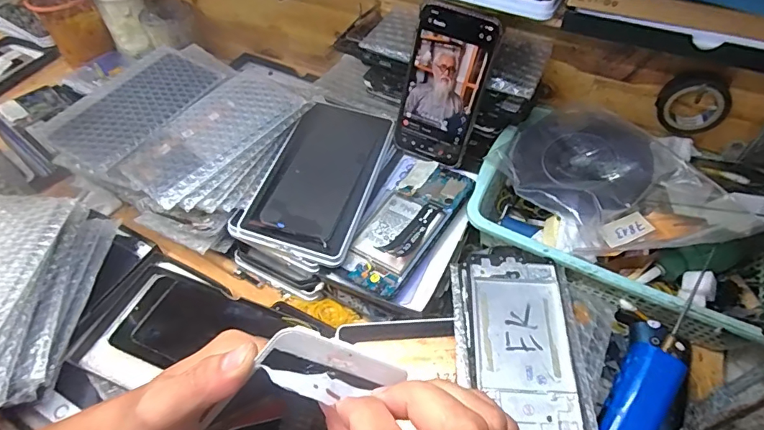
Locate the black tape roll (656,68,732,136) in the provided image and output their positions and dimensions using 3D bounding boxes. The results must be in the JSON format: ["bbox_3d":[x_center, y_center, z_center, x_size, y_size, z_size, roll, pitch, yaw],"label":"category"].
[{"bbox_3d":[0.288,-0.103,0.430,0.056,0.061,0.026,16,54,14],"label":"black tape roll"}]

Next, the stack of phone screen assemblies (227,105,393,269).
[{"bbox_3d":[-0.063,-0.042,0.462,0.110,0.019,0.183,16,58,8],"label":"stack of phone screen assemblies"}]

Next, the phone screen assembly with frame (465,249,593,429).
[{"bbox_3d":[0.105,0.099,0.336,0.075,0.010,0.159,1,55,1],"label":"phone screen assembly with frame"}]

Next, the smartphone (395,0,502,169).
[{"bbox_3d":[0.059,-0.120,0.447,0.072,0.151,0.007,22,39,12],"label":"smartphone"}]

